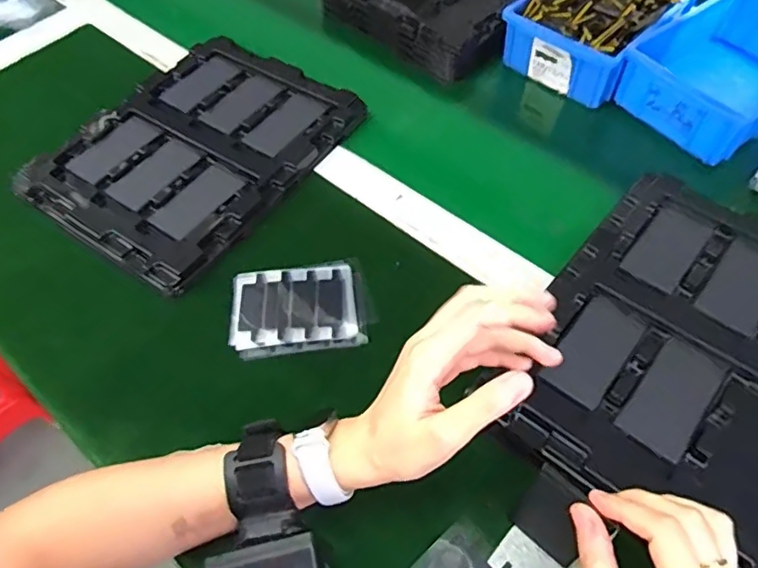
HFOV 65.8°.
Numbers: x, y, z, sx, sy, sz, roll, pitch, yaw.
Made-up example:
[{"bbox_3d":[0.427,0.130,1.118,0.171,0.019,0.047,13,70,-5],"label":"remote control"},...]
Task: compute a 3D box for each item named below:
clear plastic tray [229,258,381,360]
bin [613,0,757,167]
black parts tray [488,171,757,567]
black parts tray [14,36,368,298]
[{"bbox_3d":[-0.063,0.019,0.483,0.116,0.008,0.078,-8,56,-4],"label":"clear plastic tray"},{"bbox_3d":[0.352,-0.216,0.585,0.205,0.052,0.133,-33,61,-19],"label":"bin"},{"bbox_3d":[0.235,0.053,0.429,0.218,0.035,0.279,33,62,21],"label":"black parts tray"},{"bbox_3d":[-0.179,-0.135,0.581,0.225,0.019,0.277,29,61,20],"label":"black parts tray"}]

